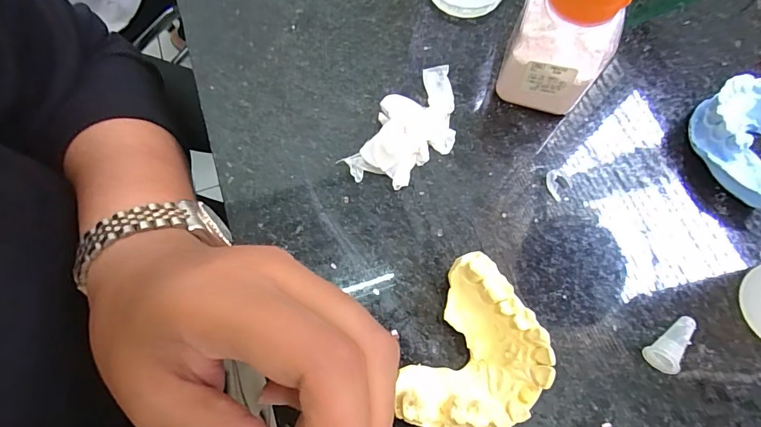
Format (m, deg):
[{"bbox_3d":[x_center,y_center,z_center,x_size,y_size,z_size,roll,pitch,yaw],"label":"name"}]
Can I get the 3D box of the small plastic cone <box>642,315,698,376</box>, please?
[{"bbox_3d":[0.125,0.056,0.174,0.026,0.010,0.013,-35,74,-9],"label":"small plastic cone"}]

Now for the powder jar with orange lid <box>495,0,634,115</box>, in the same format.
[{"bbox_3d":[0.083,-0.079,0.186,0.043,0.073,0.033,22,74,9],"label":"powder jar with orange lid"}]

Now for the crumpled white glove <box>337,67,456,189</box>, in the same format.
[{"bbox_3d":[0.016,-0.044,0.207,0.038,0.014,0.076,42,78,14],"label":"crumpled white glove"}]

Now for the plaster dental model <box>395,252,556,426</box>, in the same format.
[{"bbox_3d":[0.041,0.057,0.167,0.047,0.027,0.066,25,75,10],"label":"plaster dental model"}]

